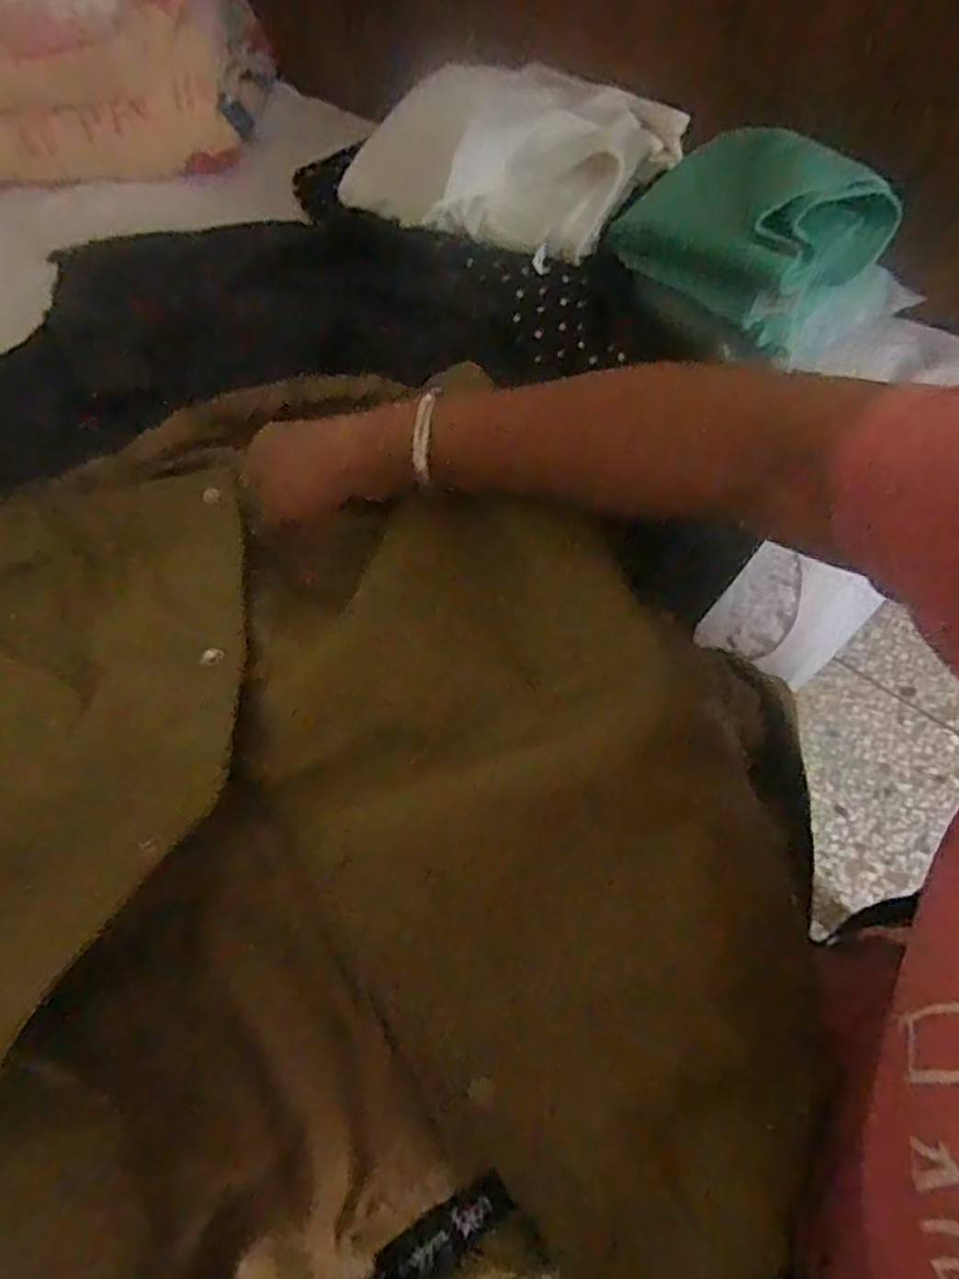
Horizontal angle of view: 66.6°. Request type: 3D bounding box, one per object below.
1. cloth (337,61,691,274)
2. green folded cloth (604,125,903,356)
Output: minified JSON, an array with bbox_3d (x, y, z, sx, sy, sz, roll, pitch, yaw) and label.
[{"bbox_3d":[0.028,-0.397,0.582,0.231,0.057,0.188,29,64,19],"label":"cloth"},{"bbox_3d":[0.178,-0.271,0.494,0.095,0.100,0.157,-40,65,-19],"label":"green folded cloth"}]

